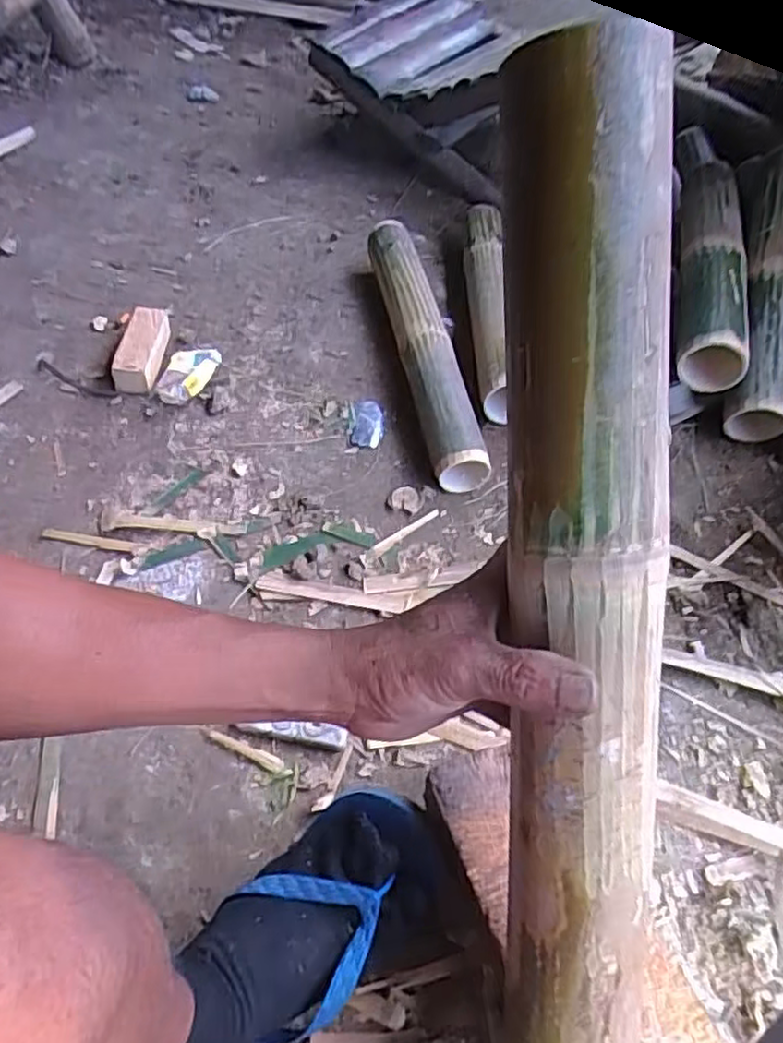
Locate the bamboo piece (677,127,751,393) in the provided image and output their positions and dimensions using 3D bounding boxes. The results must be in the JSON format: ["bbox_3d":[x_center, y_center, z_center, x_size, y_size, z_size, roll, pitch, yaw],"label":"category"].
[{"bbox_3d":[0.452,-0.380,0.977,0.080,0.072,0.531,11,53,12],"label":"bamboo piece"}]

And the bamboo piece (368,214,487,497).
[{"bbox_3d":[0.044,-0.248,0.943,0.078,0.067,0.497,-10,52,-4],"label":"bamboo piece"}]

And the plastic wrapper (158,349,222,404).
[{"bbox_3d":[-0.276,-0.199,0.944,0.068,0.028,0.106,-1,52,3],"label":"plastic wrapper"}]

